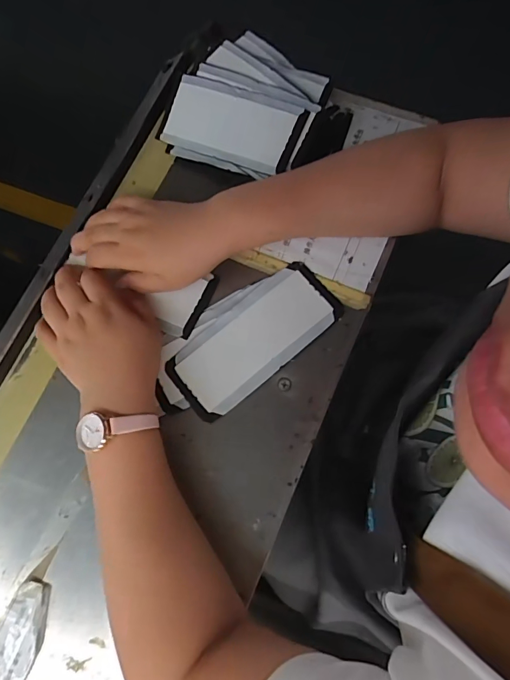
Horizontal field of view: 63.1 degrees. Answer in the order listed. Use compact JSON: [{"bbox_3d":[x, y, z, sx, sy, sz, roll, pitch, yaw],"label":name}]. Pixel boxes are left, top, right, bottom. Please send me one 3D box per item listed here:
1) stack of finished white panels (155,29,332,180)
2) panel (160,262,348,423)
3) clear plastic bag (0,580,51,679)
[{"bbox_3d":[-0.008,-0.238,0.419,0.148,0.040,0.143,29,79,9],"label":"stack of finished white panels"},{"bbox_3d":[0.001,-0.002,0.381,0.163,0.009,0.070,-39,77,-7],"label":"panel"},{"bbox_3d":[-0.188,0.236,0.330,0.039,0.008,0.080,23,78,8],"label":"clear plastic bag"}]

